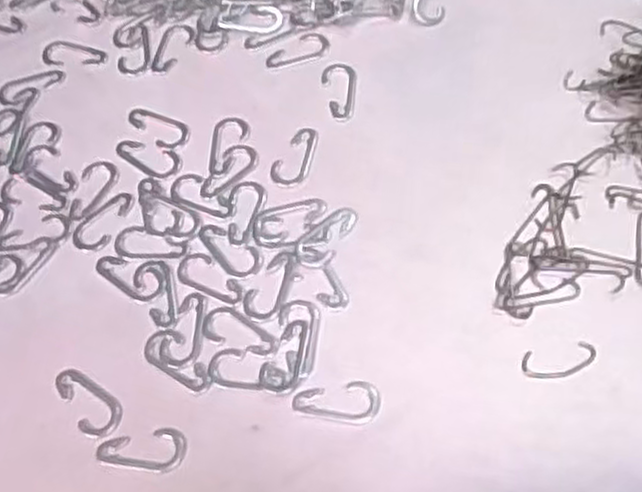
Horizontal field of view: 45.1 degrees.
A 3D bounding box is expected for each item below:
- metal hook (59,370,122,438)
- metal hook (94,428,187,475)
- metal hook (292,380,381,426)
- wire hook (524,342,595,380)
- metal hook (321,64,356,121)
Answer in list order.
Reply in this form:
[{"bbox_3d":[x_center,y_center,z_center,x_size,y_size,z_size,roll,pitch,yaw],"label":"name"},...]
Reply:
[{"bbox_3d":[-0.104,0.069,0.339,0.036,0.004,0.019,31,68,17],"label":"metal hook"},{"bbox_3d":[-0.076,0.085,0.330,0.036,0.004,0.019,8,63,7],"label":"metal hook"},{"bbox_3d":[0.007,0.066,0.337,0.037,0.004,0.019,9,64,7],"label":"metal hook"},{"bbox_3d":[0.105,0.050,0.338,0.033,0.004,0.014,-10,63,-3],"label":"wire hook"},{"bbox_3d":[0.009,-0.084,0.416,0.018,0.004,0.035,-1,63,2],"label":"metal hook"}]

